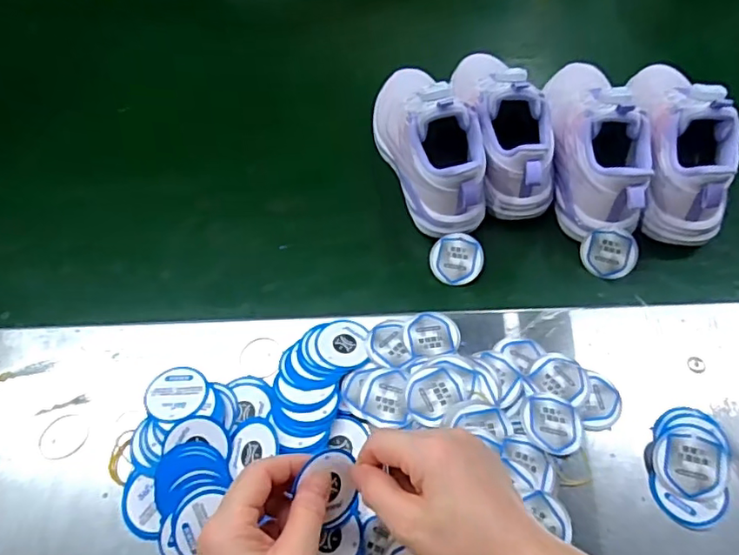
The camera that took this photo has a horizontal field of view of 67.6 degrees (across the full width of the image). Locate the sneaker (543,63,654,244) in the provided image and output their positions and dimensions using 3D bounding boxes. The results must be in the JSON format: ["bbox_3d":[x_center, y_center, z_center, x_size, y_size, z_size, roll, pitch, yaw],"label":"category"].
[{"bbox_3d":[0.224,-0.147,0.533,0.087,0.091,0.217,6,63,4],"label":"sneaker"}]

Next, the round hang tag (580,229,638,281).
[{"bbox_3d":[0.222,-0.022,0.511,0.048,0.047,0.004,-7,12,38],"label":"round hang tag"}]

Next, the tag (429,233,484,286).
[{"bbox_3d":[0.083,-0.017,0.525,0.049,0.004,0.048,-2,80,12],"label":"tag"}]

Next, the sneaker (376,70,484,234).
[{"bbox_3d":[0.059,-0.142,0.544,0.078,0.108,0.200,-17,63,-8],"label":"sneaker"}]

